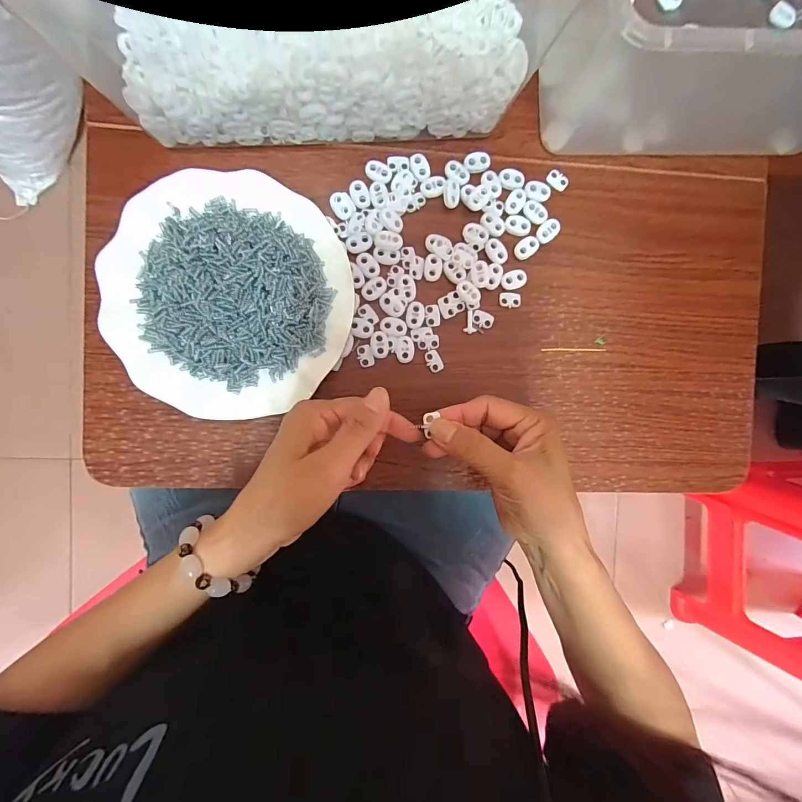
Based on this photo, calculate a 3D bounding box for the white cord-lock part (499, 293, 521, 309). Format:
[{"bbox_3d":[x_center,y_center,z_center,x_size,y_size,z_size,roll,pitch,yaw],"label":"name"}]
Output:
[{"bbox_3d":[0.096,-0.088,0.341,0.019,0.004,0.012,0,93,-4],"label":"white cord-lock part"}]

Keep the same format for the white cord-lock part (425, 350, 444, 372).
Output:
[{"bbox_3d":[0.029,-0.034,0.337,0.013,0.004,0.020,-26,94,-3],"label":"white cord-lock part"}]

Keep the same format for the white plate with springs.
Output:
[{"bbox_3d":[-0.132,-0.082,0.311,0.182,0.027,0.179,0,93,-4],"label":"white plate with springs"}]

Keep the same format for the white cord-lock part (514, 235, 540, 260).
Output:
[{"bbox_3d":[0.109,-0.132,0.338,0.022,0.004,0.016,-39,95,-2],"label":"white cord-lock part"}]

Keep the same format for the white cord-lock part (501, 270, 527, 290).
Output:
[{"bbox_3d":[0.098,-0.105,0.340,0.022,0.004,0.016,-13,94,-4],"label":"white cord-lock part"}]

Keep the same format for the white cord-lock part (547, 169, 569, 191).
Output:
[{"bbox_3d":[0.137,-0.192,0.343,0.019,0.004,0.014,37,90,-5],"label":"white cord-lock part"}]

